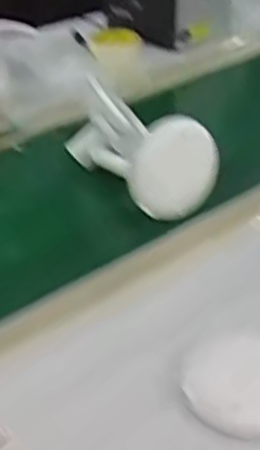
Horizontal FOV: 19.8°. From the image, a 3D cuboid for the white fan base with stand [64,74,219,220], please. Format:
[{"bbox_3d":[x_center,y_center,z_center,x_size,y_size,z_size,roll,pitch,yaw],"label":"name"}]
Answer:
[{"bbox_3d":[0.009,-0.098,0.860,0.094,0.099,0.197,-18,39,-25],"label":"white fan base with stand"}]

